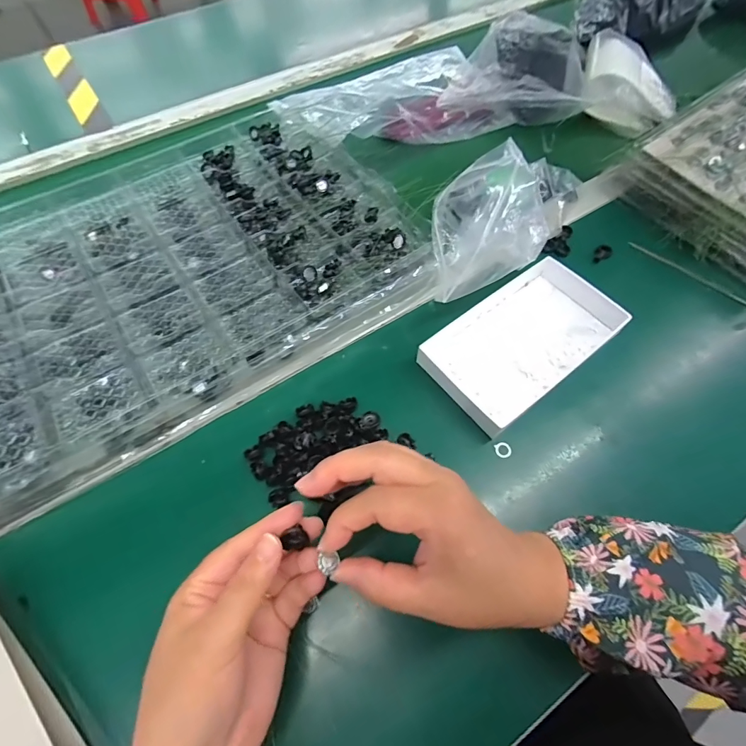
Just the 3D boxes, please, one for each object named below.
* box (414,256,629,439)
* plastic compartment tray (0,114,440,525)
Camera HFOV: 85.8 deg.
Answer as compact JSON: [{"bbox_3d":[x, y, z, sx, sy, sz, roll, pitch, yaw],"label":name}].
[{"bbox_3d":[0.137,-0.034,0.372,0.175,0.026,0.106,-36,67,-16],"label":"box"},{"bbox_3d":[-0.193,-0.106,0.396,0.444,0.043,0.333,-30,64,-16],"label":"plastic compartment tray"}]

